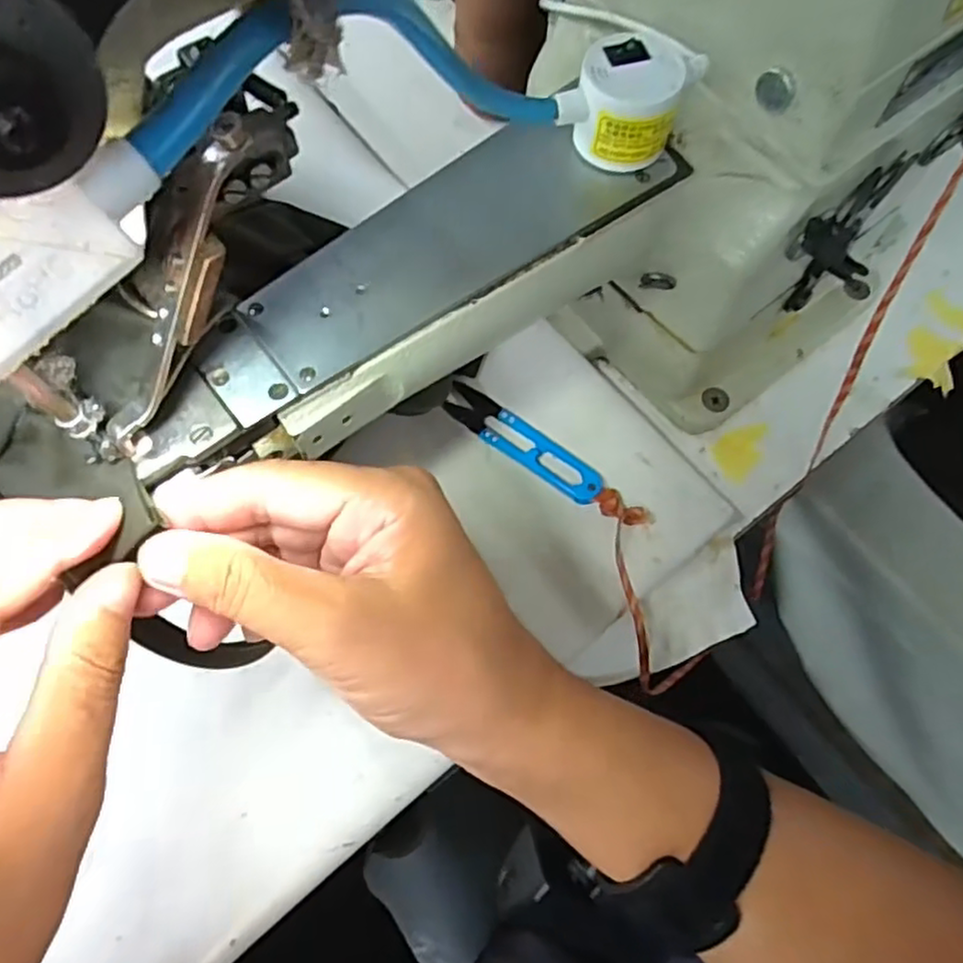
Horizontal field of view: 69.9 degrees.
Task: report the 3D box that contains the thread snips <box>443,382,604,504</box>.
[{"bbox_3d":[0.022,-0.021,0.363,0.095,0.009,0.021,36,74,15],"label":"thread snips"}]

